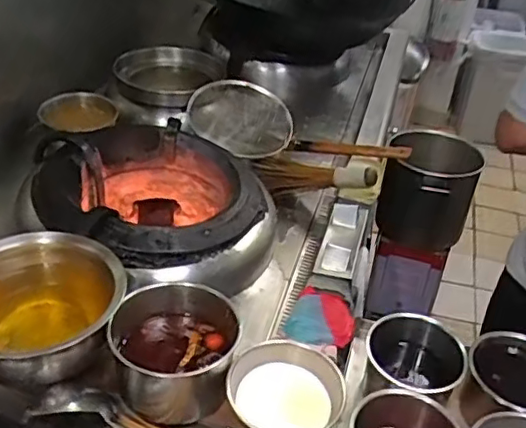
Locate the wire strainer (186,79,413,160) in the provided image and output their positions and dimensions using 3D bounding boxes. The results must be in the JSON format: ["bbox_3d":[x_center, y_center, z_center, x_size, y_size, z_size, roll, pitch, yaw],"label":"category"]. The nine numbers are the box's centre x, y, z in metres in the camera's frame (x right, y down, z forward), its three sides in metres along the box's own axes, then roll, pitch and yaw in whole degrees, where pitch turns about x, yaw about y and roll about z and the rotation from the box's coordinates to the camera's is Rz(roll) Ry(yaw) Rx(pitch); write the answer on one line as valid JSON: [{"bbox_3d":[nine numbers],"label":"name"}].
[{"bbox_3d":[0.083,-0.210,1.514,0.566,0.085,0.223,20,39,20],"label":"wire strainer"}]

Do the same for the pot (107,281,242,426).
[{"bbox_3d":[-0.132,0.210,0.917,0.179,0.151,0.167,3,36,-2],"label":"pot"}]

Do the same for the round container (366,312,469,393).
[{"bbox_3d":[0.238,0.249,0.962,0.148,0.121,0.145,3,36,-2],"label":"round container"}]

